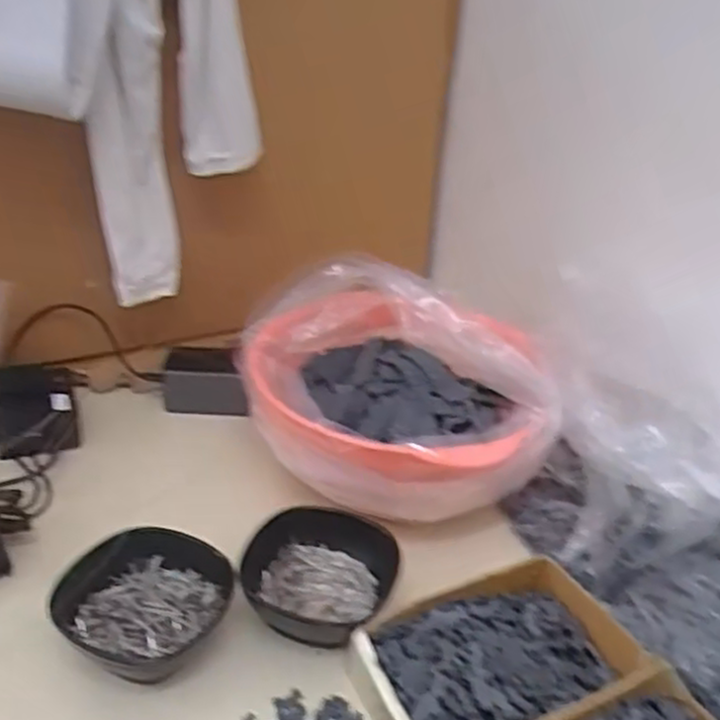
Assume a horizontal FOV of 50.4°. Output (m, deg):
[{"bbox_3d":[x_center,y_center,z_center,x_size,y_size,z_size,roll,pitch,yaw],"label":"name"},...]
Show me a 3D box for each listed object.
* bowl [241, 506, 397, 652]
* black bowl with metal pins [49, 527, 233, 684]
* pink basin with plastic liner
[{"bbox_3d":[-0.031,0.155,0.548,0.106,0.040,0.104,4,29,-2],"label":"bowl"},{"bbox_3d":[-0.146,0.162,0.514,0.112,0.052,0.105,4,29,-2],"label":"black bowl with metal pins"},{"bbox_3d":[0.028,0.032,0.662,0.260,0.131,0.226,8,29,4],"label":"pink basin with plastic liner"}]

